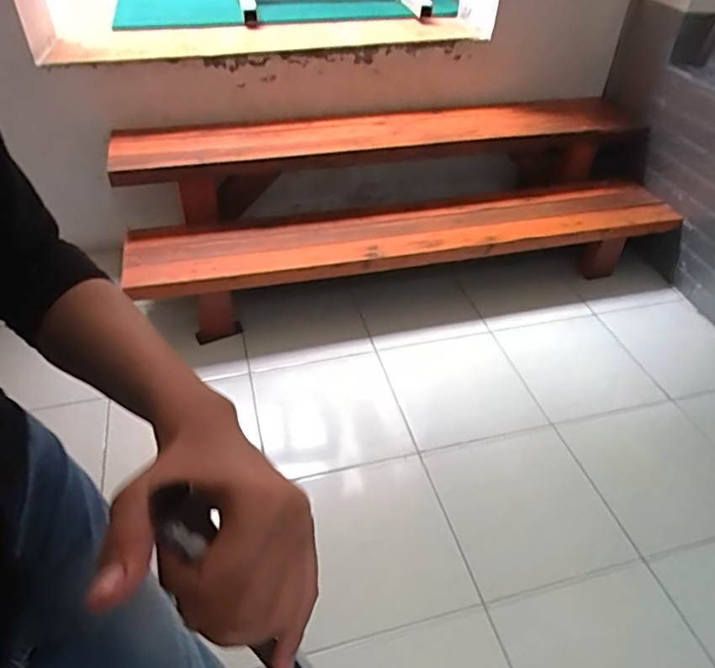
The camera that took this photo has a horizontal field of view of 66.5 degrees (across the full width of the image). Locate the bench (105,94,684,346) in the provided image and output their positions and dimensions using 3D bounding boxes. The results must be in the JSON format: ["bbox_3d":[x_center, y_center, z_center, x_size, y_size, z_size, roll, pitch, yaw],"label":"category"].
[{"bbox_3d":[0.134,-0.439,1.945,1.784,0.531,0.657,-9,44,-11],"label":"bench"}]

